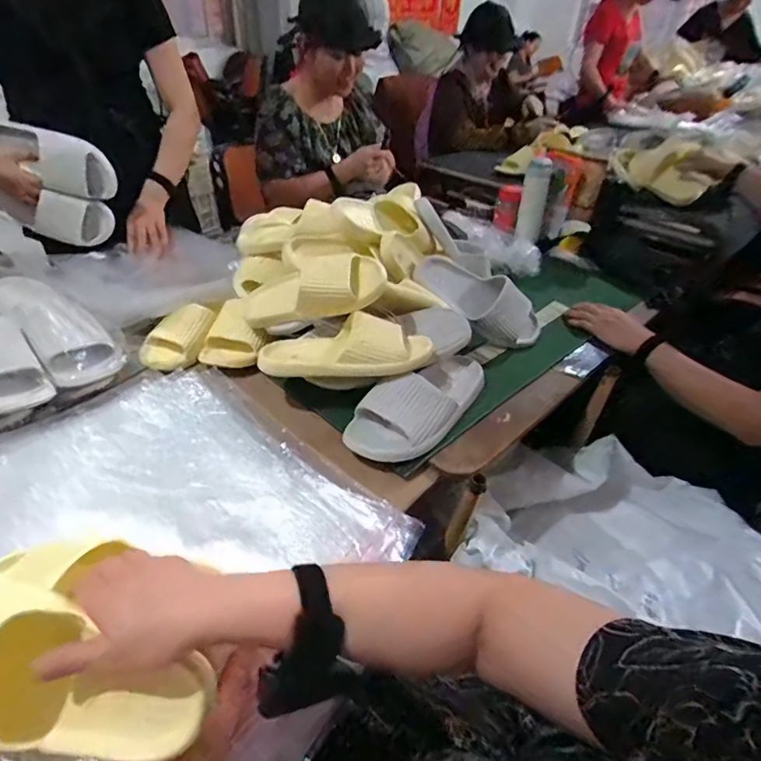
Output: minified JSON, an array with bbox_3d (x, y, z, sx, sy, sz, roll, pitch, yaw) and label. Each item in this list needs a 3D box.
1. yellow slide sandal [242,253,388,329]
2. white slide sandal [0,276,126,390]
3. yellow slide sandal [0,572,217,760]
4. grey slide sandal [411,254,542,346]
[{"bbox_3d":[-0.111,-0.143,0.759,0.251,0.080,0.090,-10,32,24],"label":"yellow slide sandal"},{"bbox_3d":[-0.498,-0.099,0.723,0.262,0.070,0.107,42,49,13],"label":"white slide sandal"},{"bbox_3d":[-0.242,0.208,0.347,0.231,0.057,0.089,24,39,-1],"label":"yellow slide sandal"},{"bbox_3d":[0.193,-0.153,0.893,0.271,0.089,0.092,29,37,-10],"label":"grey slide sandal"}]

